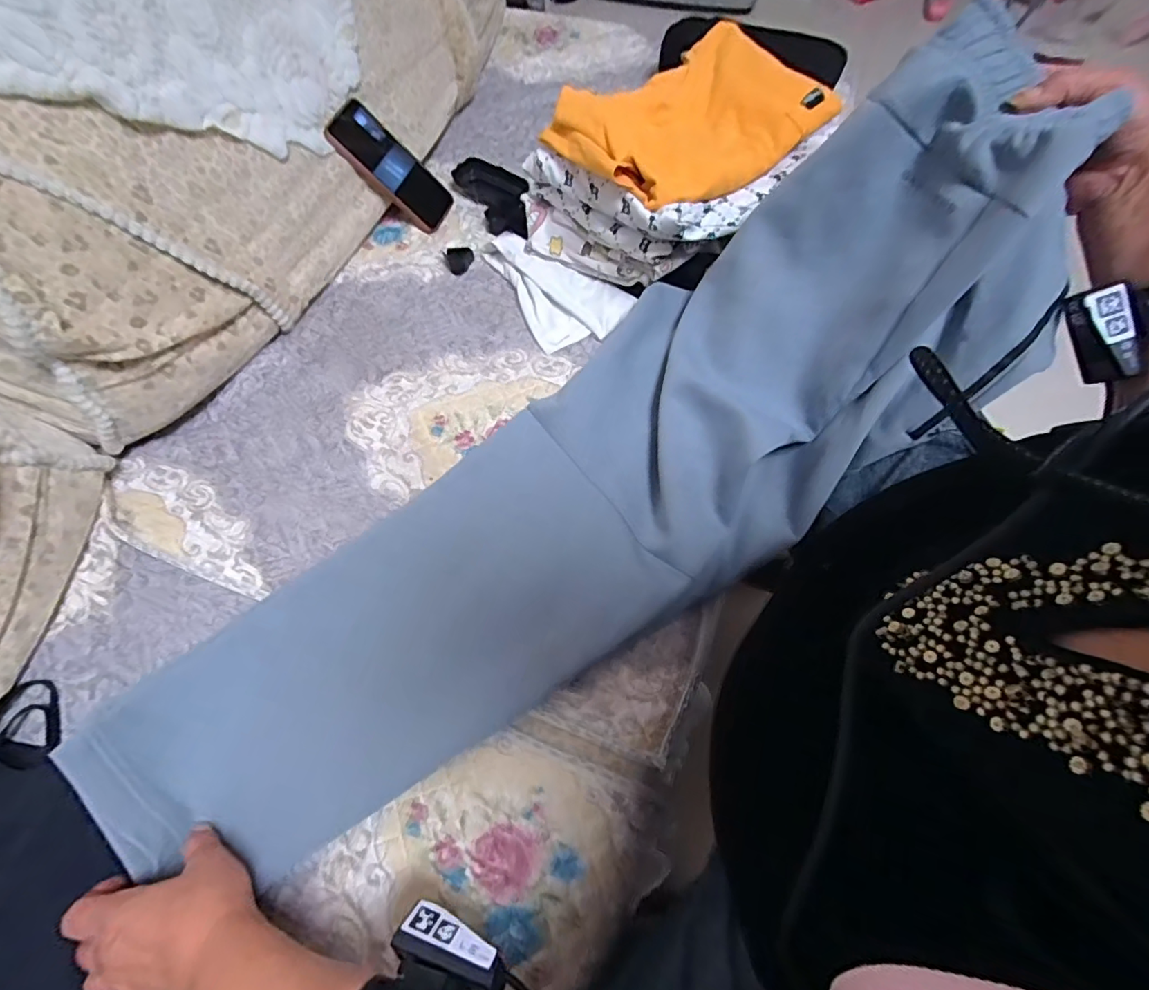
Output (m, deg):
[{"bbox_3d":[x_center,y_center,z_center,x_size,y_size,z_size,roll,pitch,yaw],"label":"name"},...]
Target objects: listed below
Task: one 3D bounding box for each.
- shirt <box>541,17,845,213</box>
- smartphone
[{"bbox_3d":[0.122,-0.407,0.572,0.266,0.057,0.189,-37,70,-14],"label":"shirt"},{"bbox_3d":[-0.235,-0.420,0.675,0.020,0.158,0.076,-7,55,48],"label":"smartphone"}]

